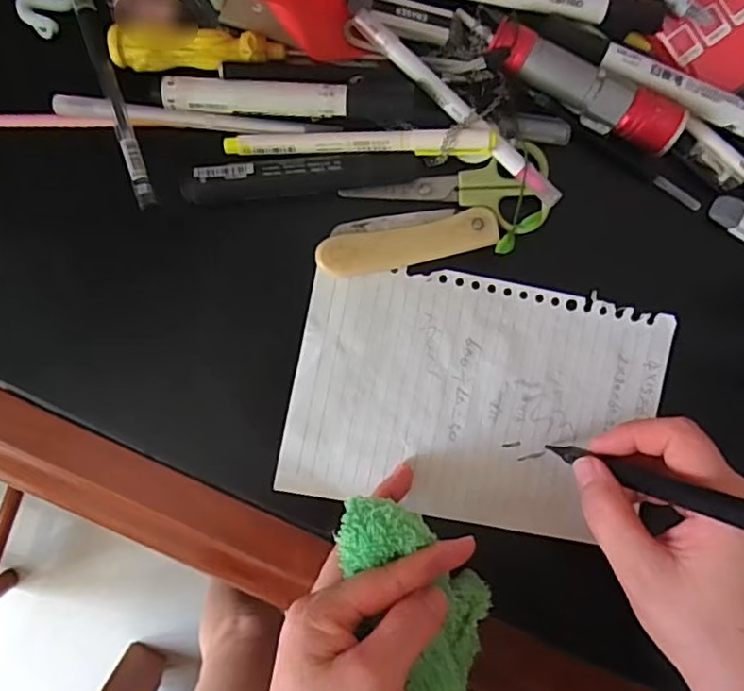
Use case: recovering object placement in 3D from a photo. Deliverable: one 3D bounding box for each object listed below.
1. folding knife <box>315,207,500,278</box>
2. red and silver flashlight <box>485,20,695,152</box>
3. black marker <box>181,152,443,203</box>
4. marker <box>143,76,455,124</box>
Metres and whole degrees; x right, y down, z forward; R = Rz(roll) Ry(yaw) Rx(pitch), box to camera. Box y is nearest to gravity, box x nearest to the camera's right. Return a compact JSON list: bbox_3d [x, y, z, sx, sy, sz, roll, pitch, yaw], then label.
[{"bbox_3d":[0.019,-0.059,0.345,0.098,0.010,0.029,-12,92,-4],"label":"folding knife"},{"bbox_3d":[0.115,-0.139,0.336,0.110,0.025,0.026,30,89,-4],"label":"red and silver flashlight"},{"bbox_3d":[-0.030,-0.091,0.335,0.138,0.012,0.020,-6,91,-4],"label":"black marker"},{"bbox_3d":[-0.036,-0.130,0.330,0.152,0.015,0.021,-1,91,-4],"label":"marker"}]

